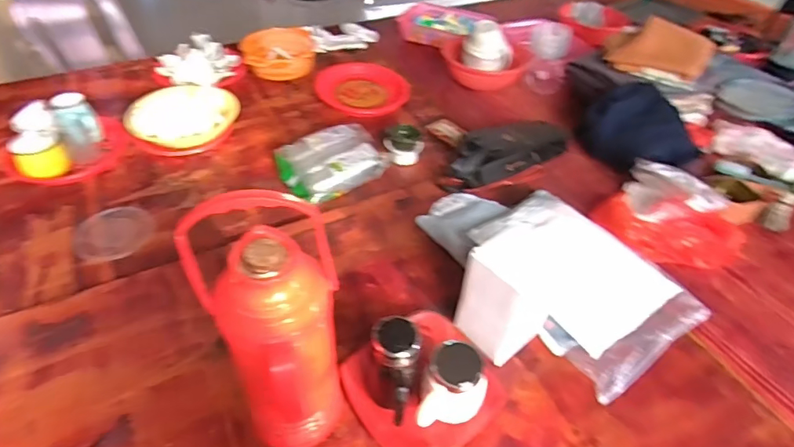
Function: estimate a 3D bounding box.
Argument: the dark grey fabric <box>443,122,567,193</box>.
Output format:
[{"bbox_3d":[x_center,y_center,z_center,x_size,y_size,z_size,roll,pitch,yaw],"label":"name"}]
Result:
[{"bbox_3d":[0.257,-0.186,1.144,0.334,0.113,0.111,-25,51,-25],"label":"dark grey fabric"}]

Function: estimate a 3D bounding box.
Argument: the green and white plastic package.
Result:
[{"bbox_3d":[-0.158,-0.152,1.127,0.232,0.066,0.189,-29,53,-28],"label":"green and white plastic package"}]

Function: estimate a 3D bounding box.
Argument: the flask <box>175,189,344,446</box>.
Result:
[{"bbox_3d":[-0.130,0.150,0.583,0.138,0.406,0.134,-23,50,-24],"label":"flask"}]

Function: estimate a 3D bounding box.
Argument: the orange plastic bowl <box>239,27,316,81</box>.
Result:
[{"bbox_3d":[-0.369,-0.536,1.500,0.220,0.071,0.227,1,45,-1],"label":"orange plastic bowl"}]

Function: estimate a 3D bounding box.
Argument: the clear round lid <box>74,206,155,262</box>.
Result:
[{"bbox_3d":[-0.578,0.019,0.980,0.140,0.019,0.136,1,45,-1],"label":"clear round lid"}]

